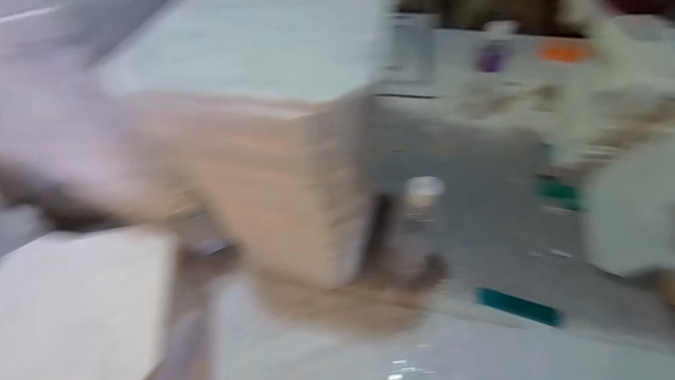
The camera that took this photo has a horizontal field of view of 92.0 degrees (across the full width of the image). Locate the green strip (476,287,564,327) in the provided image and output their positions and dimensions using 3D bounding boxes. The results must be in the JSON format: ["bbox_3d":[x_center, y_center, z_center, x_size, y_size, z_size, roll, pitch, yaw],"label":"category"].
[{"bbox_3d":[0.274,0.175,0.494,0.117,0.008,0.025,16,55,14],"label":"green strip"}]

